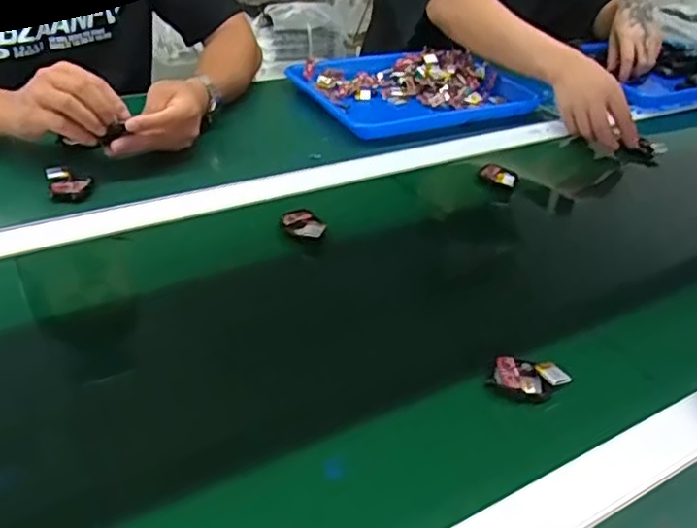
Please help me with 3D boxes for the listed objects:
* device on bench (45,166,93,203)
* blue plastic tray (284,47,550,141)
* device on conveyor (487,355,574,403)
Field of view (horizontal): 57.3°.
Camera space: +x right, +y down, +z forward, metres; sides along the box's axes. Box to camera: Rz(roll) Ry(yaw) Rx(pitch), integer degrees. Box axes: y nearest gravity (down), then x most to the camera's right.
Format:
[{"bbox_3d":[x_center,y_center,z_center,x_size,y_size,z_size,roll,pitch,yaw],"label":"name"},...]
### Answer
[{"bbox_3d":[-0.290,-0.086,0.663,0.040,0.016,0.053,-12,40,-25],"label":"device on bench"},{"bbox_3d":[0.099,-0.264,0.964,0.341,0.049,0.242,-14,37,-23],"label":"blue plastic tray"},{"bbox_3d":[0.139,0.088,0.491,0.054,0.014,0.035,20,37,18],"label":"device on conveyor"}]

